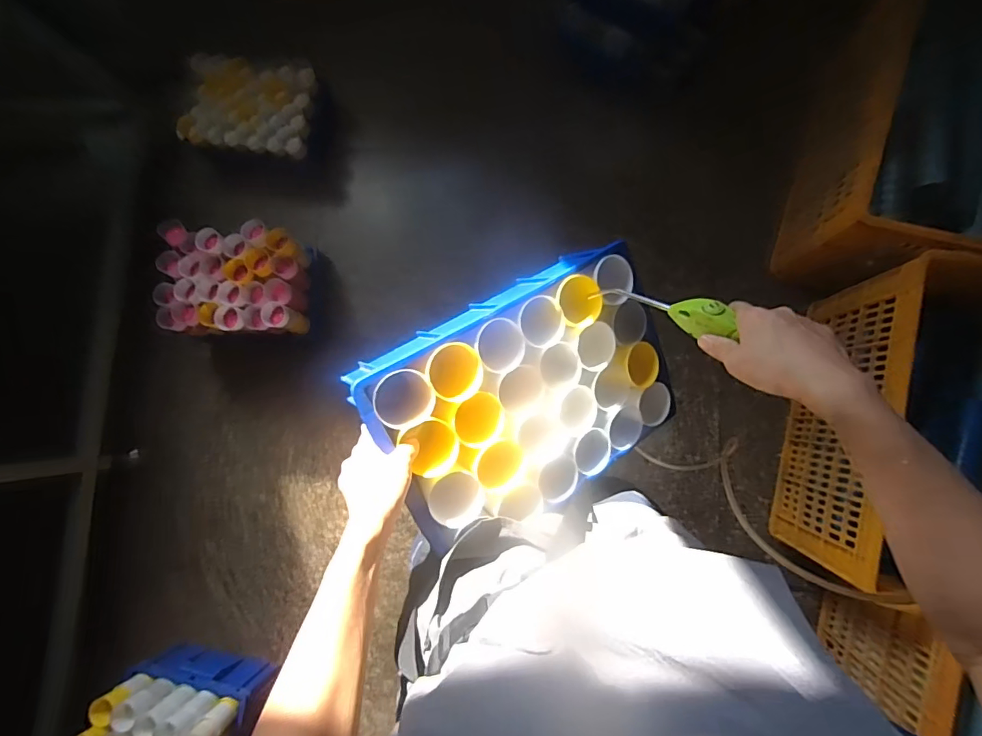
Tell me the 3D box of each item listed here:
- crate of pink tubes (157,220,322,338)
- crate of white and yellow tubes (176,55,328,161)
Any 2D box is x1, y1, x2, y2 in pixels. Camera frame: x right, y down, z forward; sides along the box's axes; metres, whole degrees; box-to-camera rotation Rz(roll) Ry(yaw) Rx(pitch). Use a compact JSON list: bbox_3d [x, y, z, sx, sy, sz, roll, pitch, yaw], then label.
[{"bbox_3d":[-0.675,-0.223,1.291,0.341,0.222,0.288,0,86,7],"label":"crate of pink tubes"},{"bbox_3d":[-0.681,-0.742,1.357,0.405,0.158,0.302,11,87,8],"label":"crate of white and yellow tubes"}]

